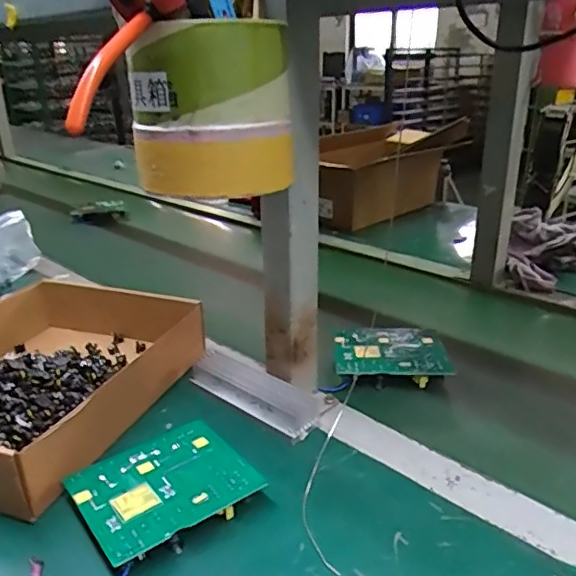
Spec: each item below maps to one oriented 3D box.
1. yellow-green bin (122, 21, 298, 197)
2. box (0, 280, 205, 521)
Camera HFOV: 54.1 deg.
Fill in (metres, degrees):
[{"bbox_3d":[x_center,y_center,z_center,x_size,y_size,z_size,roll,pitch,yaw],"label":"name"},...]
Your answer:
[{"bbox_3d":[-0.059,-0.131,0.425,0.088,0.116,0.094,16,28,36],"label":"yellow-green bin"},{"bbox_3d":[-0.264,0.087,0.600,0.255,0.069,0.305,6,23,16],"label":"box"}]

